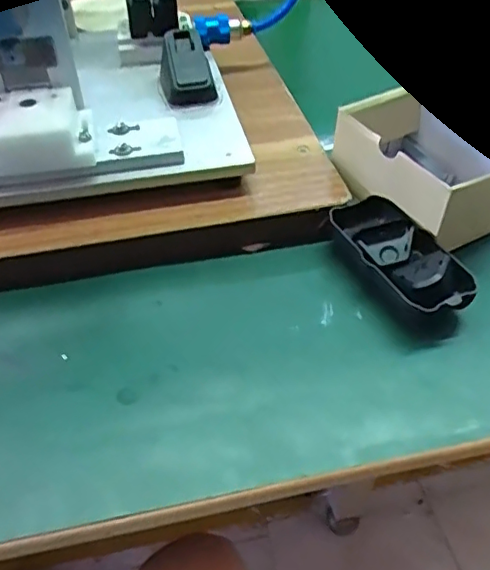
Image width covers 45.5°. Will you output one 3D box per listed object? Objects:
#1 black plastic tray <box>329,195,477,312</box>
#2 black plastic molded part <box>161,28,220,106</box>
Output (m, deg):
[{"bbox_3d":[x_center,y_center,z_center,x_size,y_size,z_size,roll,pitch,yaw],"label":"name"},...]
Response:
[{"bbox_3d":[0.105,-0.021,0.399,0.055,0.025,0.112,-15,47,-13],"label":"black plastic tray"},{"bbox_3d":[-0.051,-0.183,0.494,0.043,0.035,0.065,-8,46,-7],"label":"black plastic molded part"}]

